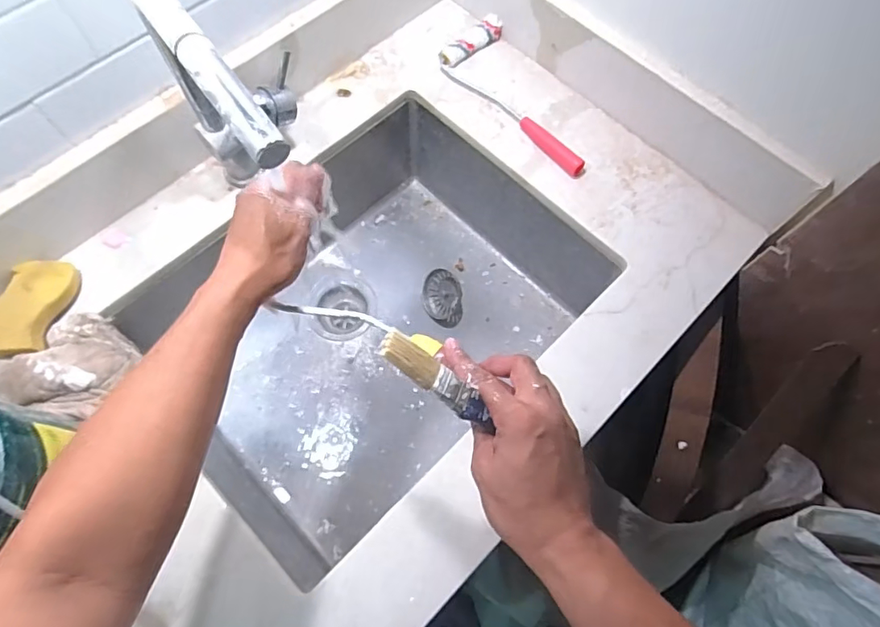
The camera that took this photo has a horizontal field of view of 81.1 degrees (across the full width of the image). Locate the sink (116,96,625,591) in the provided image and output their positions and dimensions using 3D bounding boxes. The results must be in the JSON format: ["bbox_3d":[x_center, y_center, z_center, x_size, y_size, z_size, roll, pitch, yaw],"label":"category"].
[{"bbox_3d":[-0.101,0.002,0.777,0.572,0.214,0.439,-37,74,-15],"label":"sink"}]

